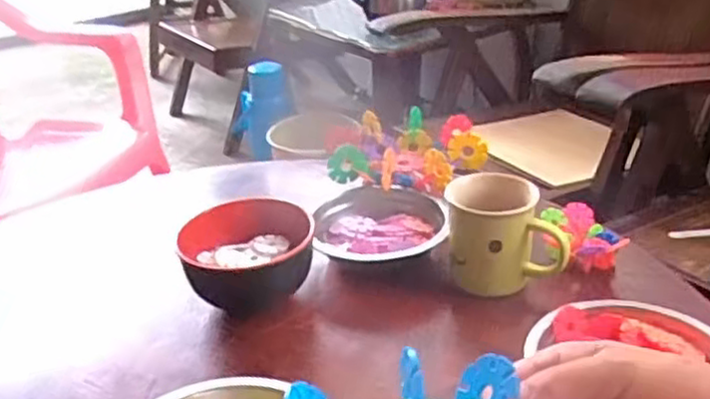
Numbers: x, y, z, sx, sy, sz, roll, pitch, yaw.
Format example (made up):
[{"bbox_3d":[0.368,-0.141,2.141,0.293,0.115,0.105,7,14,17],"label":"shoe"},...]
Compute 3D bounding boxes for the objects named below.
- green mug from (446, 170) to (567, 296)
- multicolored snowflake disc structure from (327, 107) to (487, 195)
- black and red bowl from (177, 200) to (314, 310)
[{"bbox_3d":[0.134,0.032,0.654,0.101,0.086,0.074,-1,28,3],"label":"green mug"},{"bbox_3d":[0.057,-0.053,0.797,0.171,0.054,0.134,7,31,12],"label":"multicolored snowflake disc structure"},{"bbox_3d":[-0.102,0.048,0.661,0.124,0.055,0.099,-10,29,-14],"label":"black and red bowl"}]

